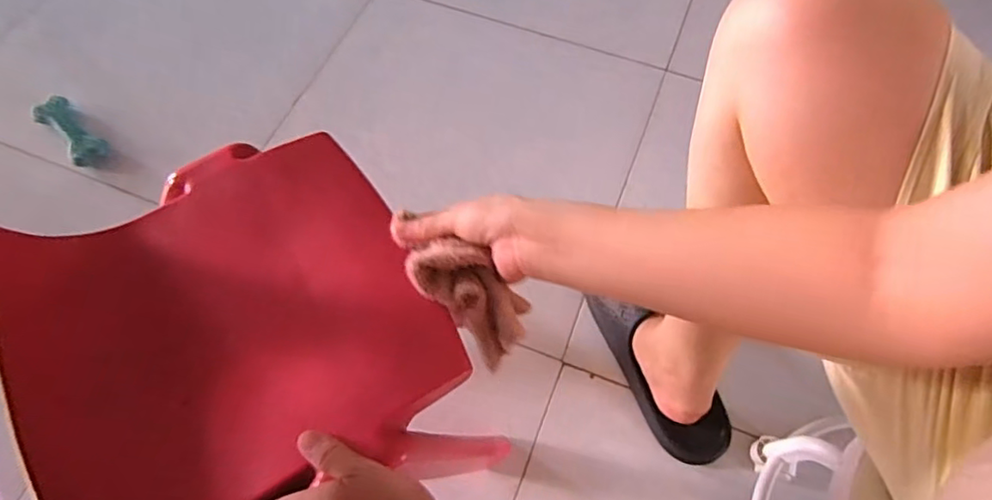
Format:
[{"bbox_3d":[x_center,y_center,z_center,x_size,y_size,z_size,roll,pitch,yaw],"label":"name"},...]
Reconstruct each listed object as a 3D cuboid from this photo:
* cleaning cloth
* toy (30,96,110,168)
[{"bbox_3d":[-0.017,0.037,0.480,0.113,0.028,0.057,47,68,-17],"label":"cleaning cloth"},{"bbox_3d":[-0.630,-0.179,0.872,0.138,0.030,0.049,41,70,17],"label":"toy"}]

